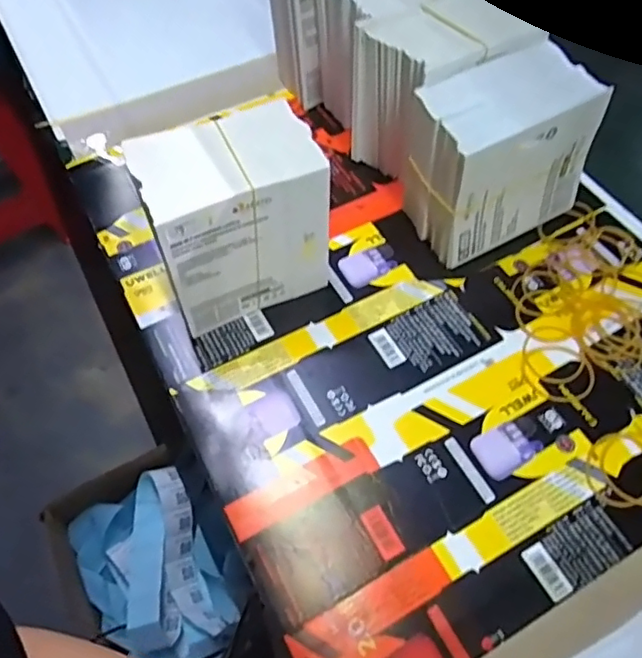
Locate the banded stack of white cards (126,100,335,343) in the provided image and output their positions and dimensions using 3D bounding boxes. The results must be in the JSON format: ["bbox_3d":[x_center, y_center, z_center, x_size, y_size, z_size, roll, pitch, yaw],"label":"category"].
[{"bbox_3d":[-0.059,-0.079,0.403,0.113,0.136,0.075,-23,61,-13],"label":"banded stack of white cards"}]

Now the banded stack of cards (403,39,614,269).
[{"bbox_3d":[0.132,-0.132,0.446,0.124,0.118,0.084,-24,61,-13],"label":"banded stack of cards"}]

